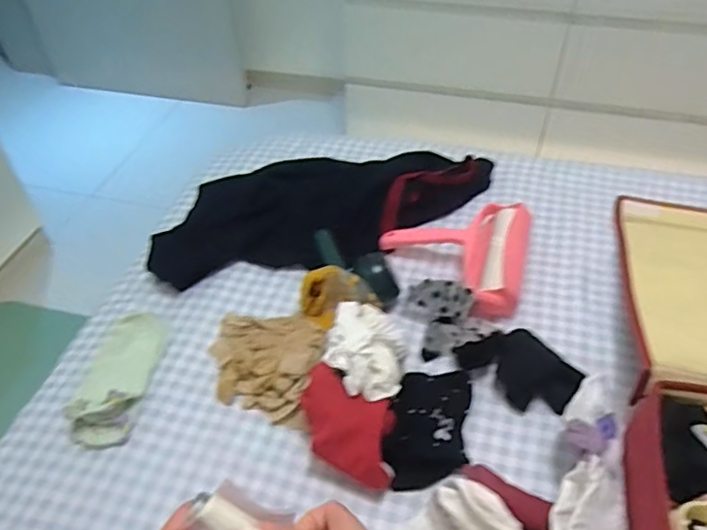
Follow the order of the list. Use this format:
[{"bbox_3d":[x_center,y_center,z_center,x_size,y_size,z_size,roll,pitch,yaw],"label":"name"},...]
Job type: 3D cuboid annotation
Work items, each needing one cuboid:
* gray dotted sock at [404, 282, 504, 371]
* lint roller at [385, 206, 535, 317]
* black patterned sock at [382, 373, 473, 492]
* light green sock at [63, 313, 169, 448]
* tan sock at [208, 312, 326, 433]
[{"bbox_3d":[0.116,0.073,0.690,0.127,0.054,0.081,28,53,26],"label":"gray dotted sock"},{"bbox_3d":[0.134,-0.016,0.771,0.192,0.052,0.191,11,47,13],"label":"lint roller"},{"bbox_3d":[0.081,0.164,0.601,0.086,0.048,0.136,5,46,7],"label":"black patterned sock"},{"bbox_3d":[-0.274,0.121,0.655,0.075,0.045,0.173,3,46,5],"label":"light green sock"},{"bbox_3d":[-0.106,0.106,0.659,0.138,0.034,0.138,7,46,9],"label":"tan sock"}]

